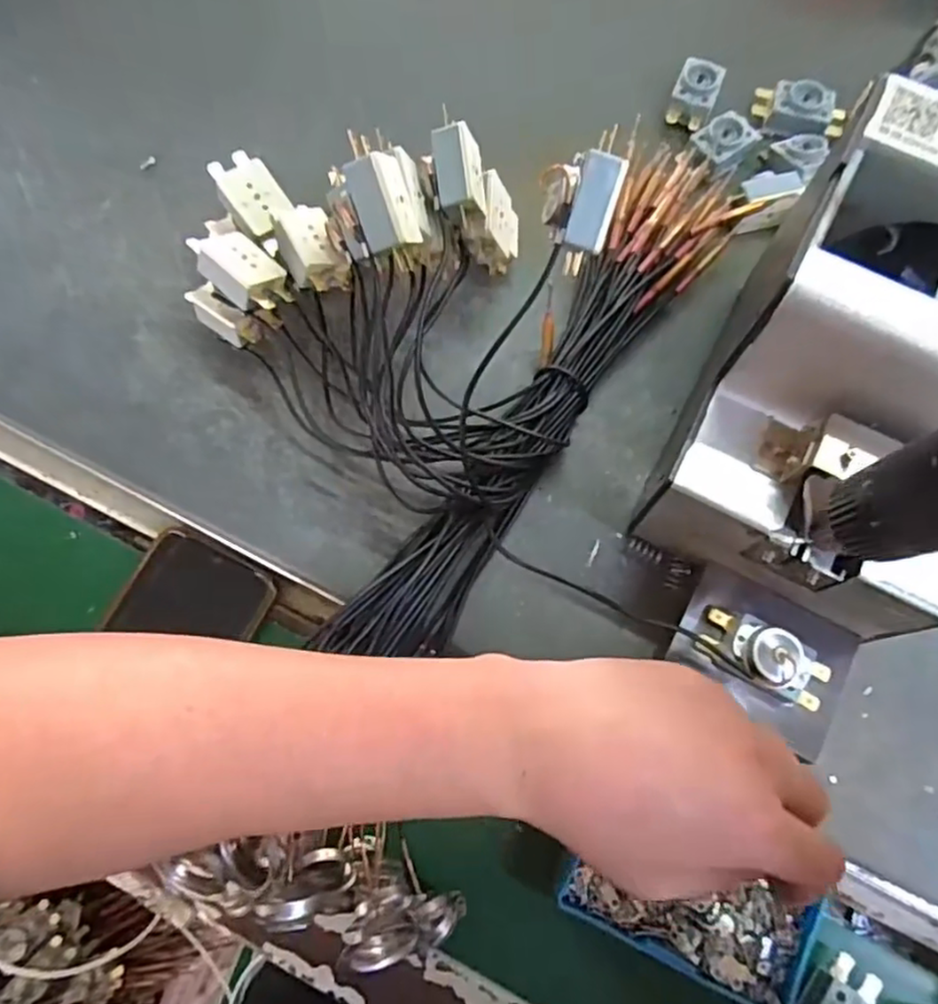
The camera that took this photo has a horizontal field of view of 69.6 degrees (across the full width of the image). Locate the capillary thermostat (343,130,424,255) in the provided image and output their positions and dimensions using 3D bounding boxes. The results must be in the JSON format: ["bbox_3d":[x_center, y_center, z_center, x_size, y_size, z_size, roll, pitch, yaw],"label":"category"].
[{"bbox_3d":[-0.038,-0.132,0.299,0.021,0.026,0.042,-12,112,12],"label":"capillary thermostat"}]

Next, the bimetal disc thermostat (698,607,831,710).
[{"bbox_3d":[0.139,0.072,0.313,0.060,0.018,0.026,28,75,8],"label":"bimetal disc thermostat"}]

